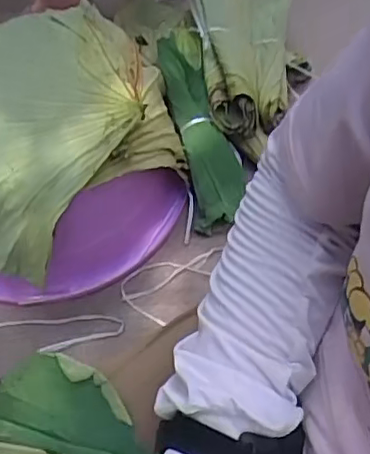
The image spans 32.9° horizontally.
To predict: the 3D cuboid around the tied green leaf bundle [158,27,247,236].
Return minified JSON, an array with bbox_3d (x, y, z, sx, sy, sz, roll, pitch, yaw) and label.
[{"bbox_3d":[0.032,-0.157,1.002,0.098,0.053,0.324,-12,82,-8],"label":"tied green leaf bundle"}]

